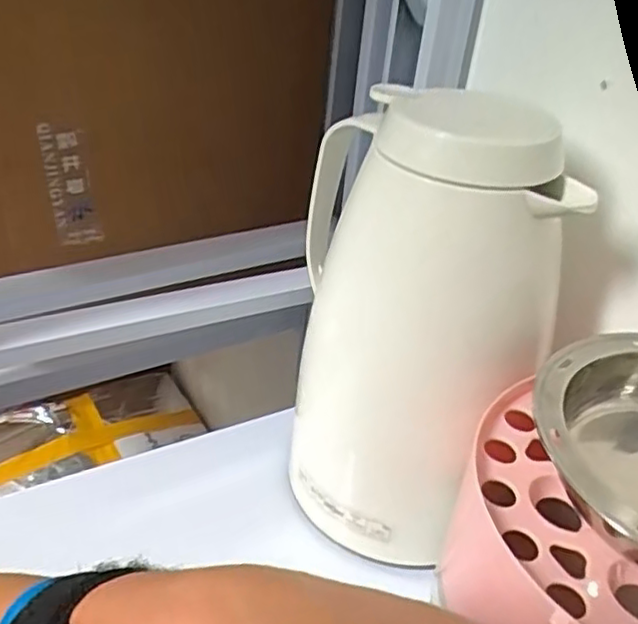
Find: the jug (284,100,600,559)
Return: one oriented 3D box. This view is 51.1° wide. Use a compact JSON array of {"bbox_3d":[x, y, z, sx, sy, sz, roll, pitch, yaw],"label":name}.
[{"bbox_3d":[0.055,0.005,0.400,0.119,0.274,0.144,2,35,-6],"label":"jug"}]

